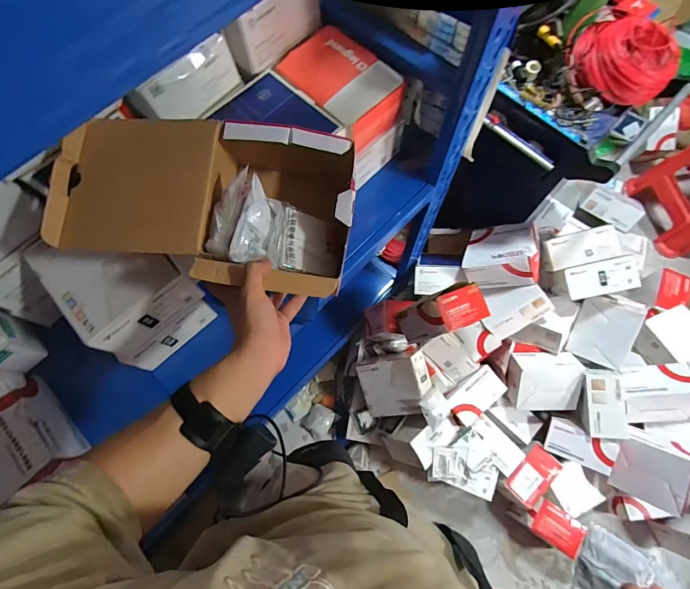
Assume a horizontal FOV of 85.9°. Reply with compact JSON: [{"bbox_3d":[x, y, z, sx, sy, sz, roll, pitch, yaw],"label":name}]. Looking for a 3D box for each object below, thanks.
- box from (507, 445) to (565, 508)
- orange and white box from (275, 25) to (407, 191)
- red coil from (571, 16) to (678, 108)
[{"bbox_3d":[0.602,0.576,1.175,0.113,0.029,0.179,42,73,12],"label":"box"},{"bbox_3d":[-0.005,-0.359,0.733,0.194,0.191,0.169,41,76,13],"label":"orange and white box"},{"bbox_3d":[0.637,-0.534,0.862,0.211,0.090,0.193,-17,98,0],"label":"red coil"}]

